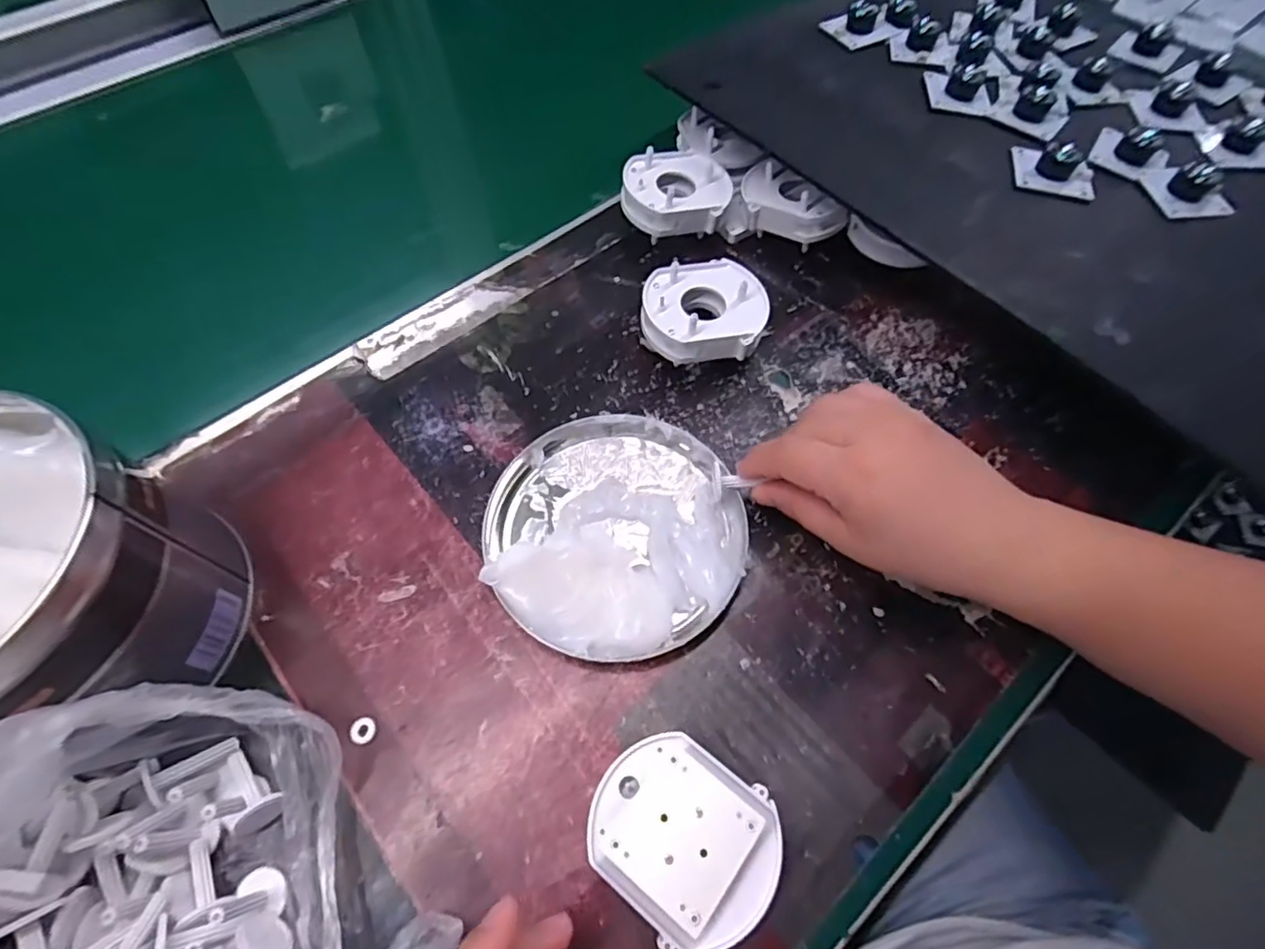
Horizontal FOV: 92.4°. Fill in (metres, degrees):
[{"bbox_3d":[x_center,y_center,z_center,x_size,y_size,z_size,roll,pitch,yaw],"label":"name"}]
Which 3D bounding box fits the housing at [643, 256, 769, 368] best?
[{"bbox_3d":[0.041,-0.092,0.357,0.072,0.039,0.060,-8,62,-4],"label":"housing"}]

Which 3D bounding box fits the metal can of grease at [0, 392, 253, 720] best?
[{"bbox_3d":[-0.247,0.047,0.247,0.127,0.101,0.125,-10,62,-5],"label":"metal can of grease"}]

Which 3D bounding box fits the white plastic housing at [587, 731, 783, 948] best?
[{"bbox_3d":[0.019,0.138,0.231,0.069,0.044,0.059,30,66,15],"label":"white plastic housing"}]

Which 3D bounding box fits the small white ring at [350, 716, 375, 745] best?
[{"bbox_3d":[-0.119,0.113,0.267,0.010,0.004,0.011,0,62,0],"label":"small white ring"}]

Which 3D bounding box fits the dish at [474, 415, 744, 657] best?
[{"bbox_3d":[-0.009,0.024,0.302,0.128,0.027,0.125,0,62,0],"label":"dish"}]

